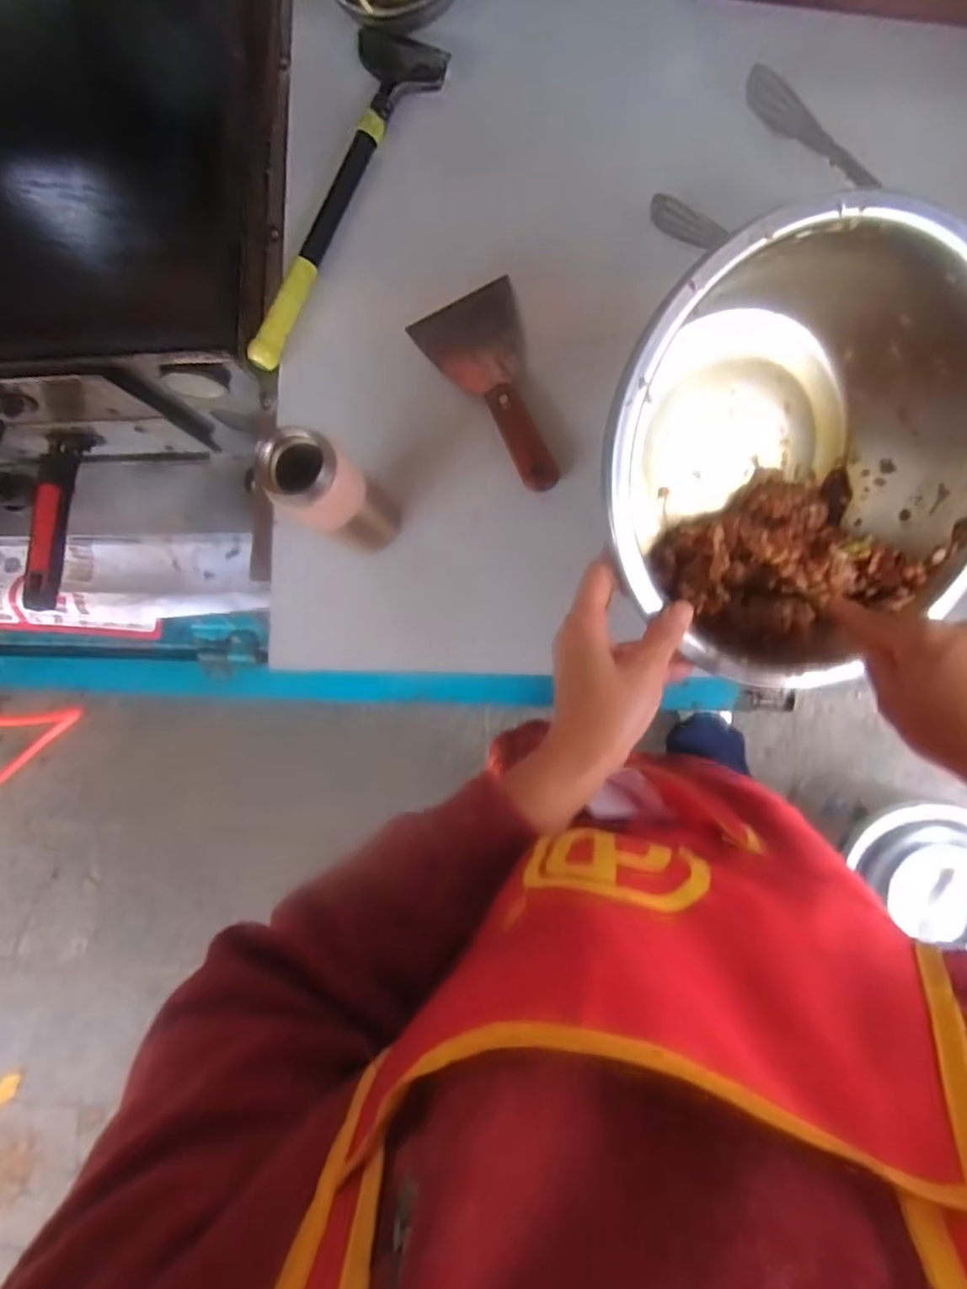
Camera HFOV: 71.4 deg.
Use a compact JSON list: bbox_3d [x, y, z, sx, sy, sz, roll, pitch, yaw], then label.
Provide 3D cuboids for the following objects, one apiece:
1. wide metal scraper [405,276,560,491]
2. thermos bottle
[{"bbox_3d":[0.010,-0.212,0.564,0.087,0.022,0.185,-22,85,5],"label":"wide metal scraper"},{"bbox_3d":[-0.105,-0.108,0.502,0.055,0.158,0.062,42,92,7],"label":"thermos bottle"}]

